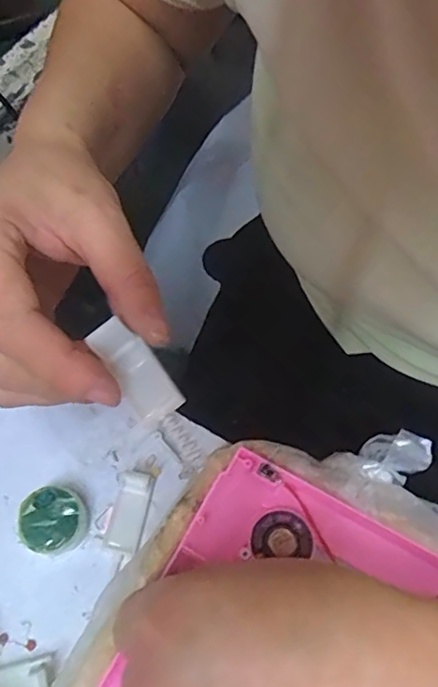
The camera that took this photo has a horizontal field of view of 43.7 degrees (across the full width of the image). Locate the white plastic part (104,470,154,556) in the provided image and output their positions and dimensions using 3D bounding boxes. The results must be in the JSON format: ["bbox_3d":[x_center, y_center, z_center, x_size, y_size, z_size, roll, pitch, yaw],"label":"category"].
[{"bbox_3d":[-0.048,0.089,0.292,0.019,0.006,0.041,10,62,4],"label":"white plastic part"}]

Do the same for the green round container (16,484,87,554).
[{"bbox_3d":[-0.087,0.092,0.285,0.033,0.017,0.033,0,62,-1],"label":"green round container"}]

